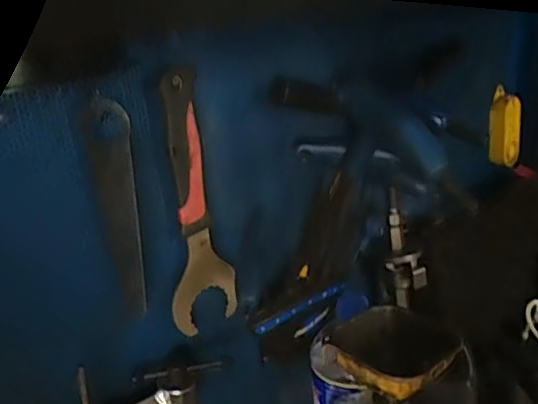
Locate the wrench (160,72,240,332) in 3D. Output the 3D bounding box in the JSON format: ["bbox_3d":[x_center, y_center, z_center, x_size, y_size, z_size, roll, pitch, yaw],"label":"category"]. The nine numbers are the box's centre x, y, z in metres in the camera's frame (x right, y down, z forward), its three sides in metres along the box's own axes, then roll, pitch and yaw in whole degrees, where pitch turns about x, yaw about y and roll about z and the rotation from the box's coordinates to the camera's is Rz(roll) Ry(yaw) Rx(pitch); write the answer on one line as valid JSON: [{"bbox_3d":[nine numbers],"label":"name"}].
[{"bbox_3d":[-0.074,0.006,0.514,0.068,0.238,0.013,-23,27,-32],"label":"wrench"}]

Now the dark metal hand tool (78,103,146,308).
[{"bbox_3d":[-0.128,0.008,0.471,0.042,0.184,0.007,6,23,13],"label":"dark metal hand tool"}]

